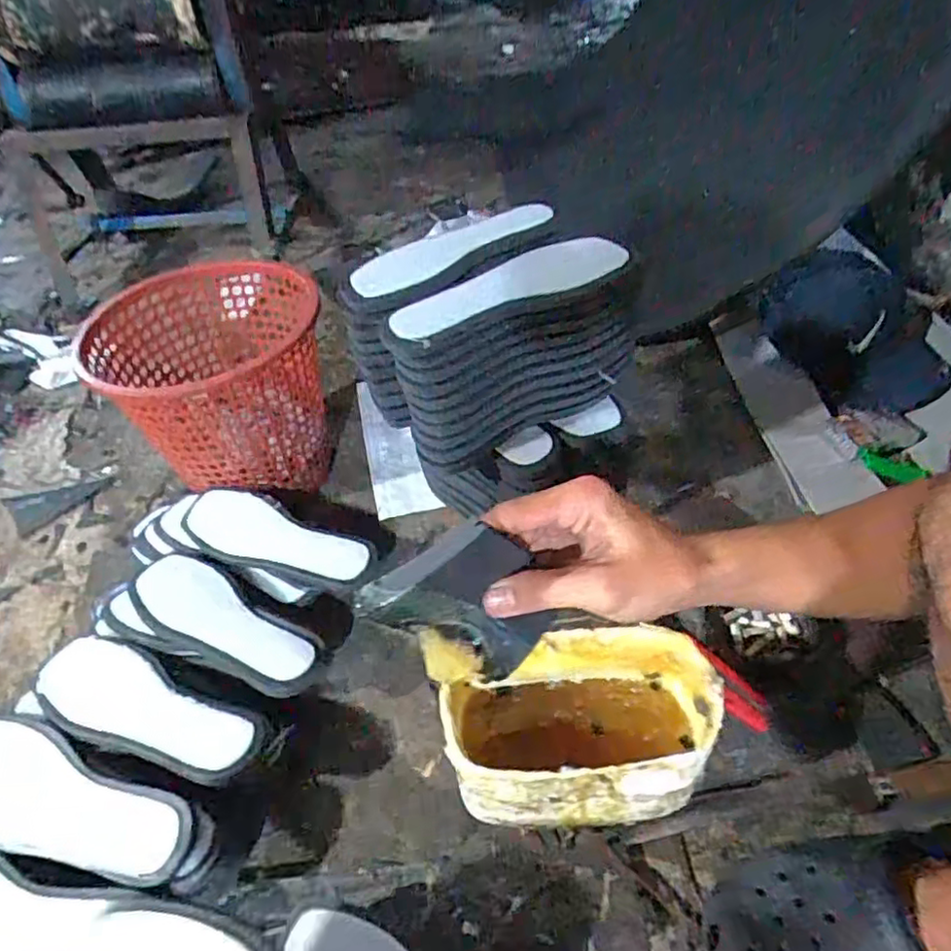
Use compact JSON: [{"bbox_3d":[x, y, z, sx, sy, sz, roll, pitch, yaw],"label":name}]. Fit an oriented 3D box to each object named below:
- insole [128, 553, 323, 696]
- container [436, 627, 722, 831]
[{"bbox_3d":[-0.243,0.137,0.614,0.219,0.022,0.081,27,50,24],"label":"insole"},{"bbox_3d":[0.081,0.208,0.525,0.202,0.127,0.113,-3,45,-4],"label":"container"}]

